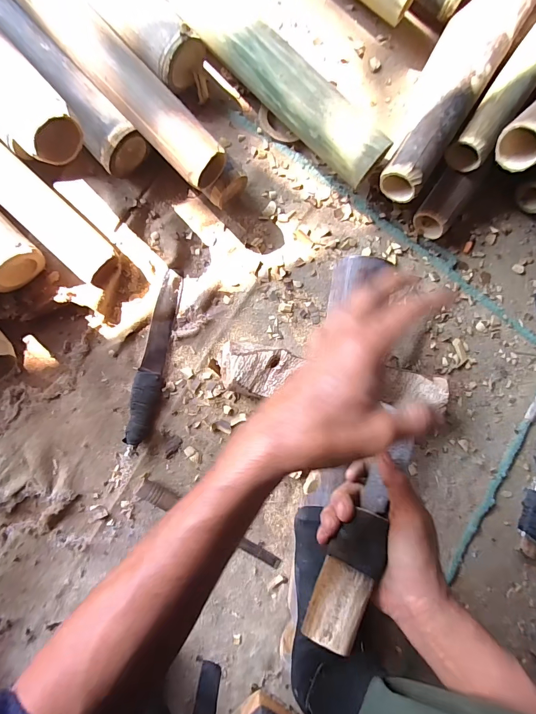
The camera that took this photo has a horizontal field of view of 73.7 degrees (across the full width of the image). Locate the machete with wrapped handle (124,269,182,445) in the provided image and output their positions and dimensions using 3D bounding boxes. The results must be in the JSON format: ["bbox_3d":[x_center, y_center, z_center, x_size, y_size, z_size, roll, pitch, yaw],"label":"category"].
[{"bbox_3d":[-0.164,-0.002,0.518,0.035,0.022,0.250,12,86,-8],"label":"machete with wrapped handle"}]

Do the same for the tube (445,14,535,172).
[{"bbox_3d":[0.460,-0.537,0.560,0.069,0.055,0.593,37,83,-6],"label":"tube"}]

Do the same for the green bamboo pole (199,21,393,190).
[{"bbox_3d":[0.039,-0.372,0.502,0.305,0.068,0.068,42,82,-5],"label":"green bamboo pole"}]

